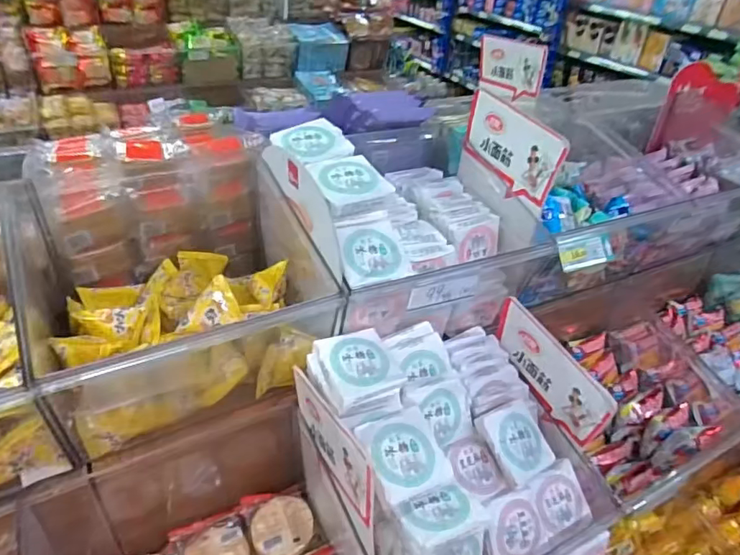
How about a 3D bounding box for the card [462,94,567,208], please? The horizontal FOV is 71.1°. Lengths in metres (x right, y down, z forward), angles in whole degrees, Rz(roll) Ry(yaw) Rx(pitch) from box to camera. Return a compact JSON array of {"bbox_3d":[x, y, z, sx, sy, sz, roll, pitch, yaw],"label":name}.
[{"bbox_3d":[0.195,-0.181,0.723,0.006,0.099,0.180,-10,41,-29],"label":"card"}]

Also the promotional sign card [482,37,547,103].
[{"bbox_3d":[0.295,-0.446,1.096,0.009,0.101,0.192,-10,31,-28],"label":"promotional sign card"}]

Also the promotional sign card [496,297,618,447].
[{"bbox_3d":[0.231,0.119,0.680,0.006,0.100,0.193,-13,46,-27],"label":"promotional sign card"}]

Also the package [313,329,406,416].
[{"bbox_3d":[-0.012,0.100,0.595,0.089,0.020,0.091,-10,49,-29],"label":"package"}]

